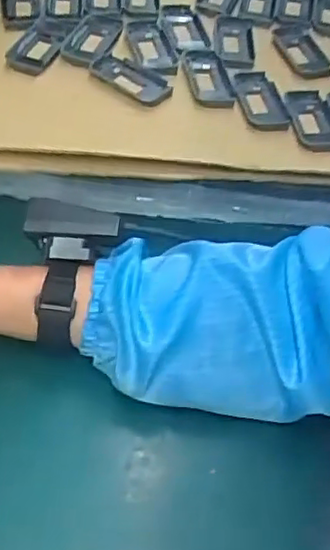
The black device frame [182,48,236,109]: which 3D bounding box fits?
[{"bbox_3d":[0.038,-0.179,0.587,0.039,0.010,0.079,-8,51,-10],"label":"black device frame"}]

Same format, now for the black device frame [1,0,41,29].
[{"bbox_3d":[-0.140,-0.262,0.627,0.037,0.009,0.075,-5,51,-8],"label":"black device frame"}]

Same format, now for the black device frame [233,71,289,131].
[{"bbox_3d":[0.084,-0.155,0.573,0.036,0.006,0.081,-7,51,-9],"label":"black device frame"}]

